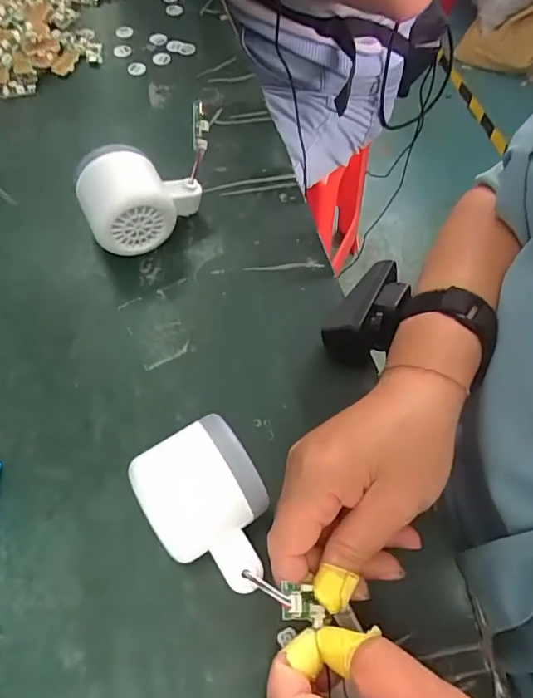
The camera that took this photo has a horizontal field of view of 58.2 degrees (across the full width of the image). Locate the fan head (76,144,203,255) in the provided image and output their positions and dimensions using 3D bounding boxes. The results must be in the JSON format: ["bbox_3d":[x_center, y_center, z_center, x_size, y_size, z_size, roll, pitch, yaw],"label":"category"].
[{"bbox_3d":[-0.086,-0.104,0.338,0.076,0.064,0.052,-8,63,-8],"label":"fan head"}]

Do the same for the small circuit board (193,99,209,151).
[{"bbox_3d":[-0.047,-0.160,0.343,0.011,0.009,0.033,0,102,-3],"label":"small circuit board"}]

